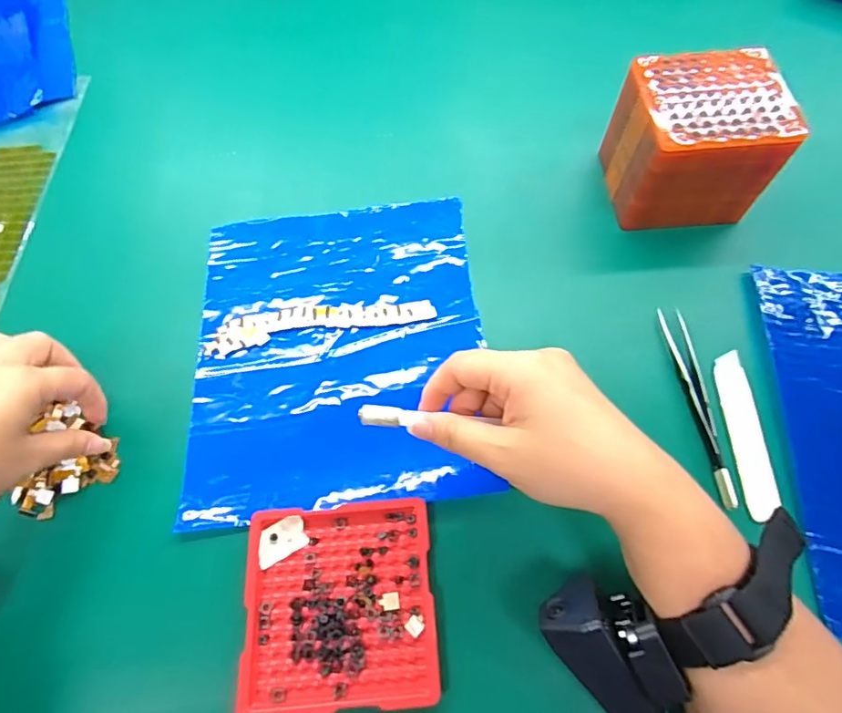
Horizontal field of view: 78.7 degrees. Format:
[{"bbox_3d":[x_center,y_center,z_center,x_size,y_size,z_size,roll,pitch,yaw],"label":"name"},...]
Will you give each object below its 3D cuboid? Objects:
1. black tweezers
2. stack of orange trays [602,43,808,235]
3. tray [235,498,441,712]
[{"bbox_3d":[0.167,0.026,0.312,0.015,0.004,0.125,-2,62,2],"label":"black tweezers"},{"bbox_3d":[0.188,-0.149,0.361,0.094,0.081,0.085,-7,64,1],"label":"stack of orange trays"},{"bbox_3d":[-0.044,0.132,0.278,0.099,0.009,0.098,-5,62,0],"label":"tray"}]

